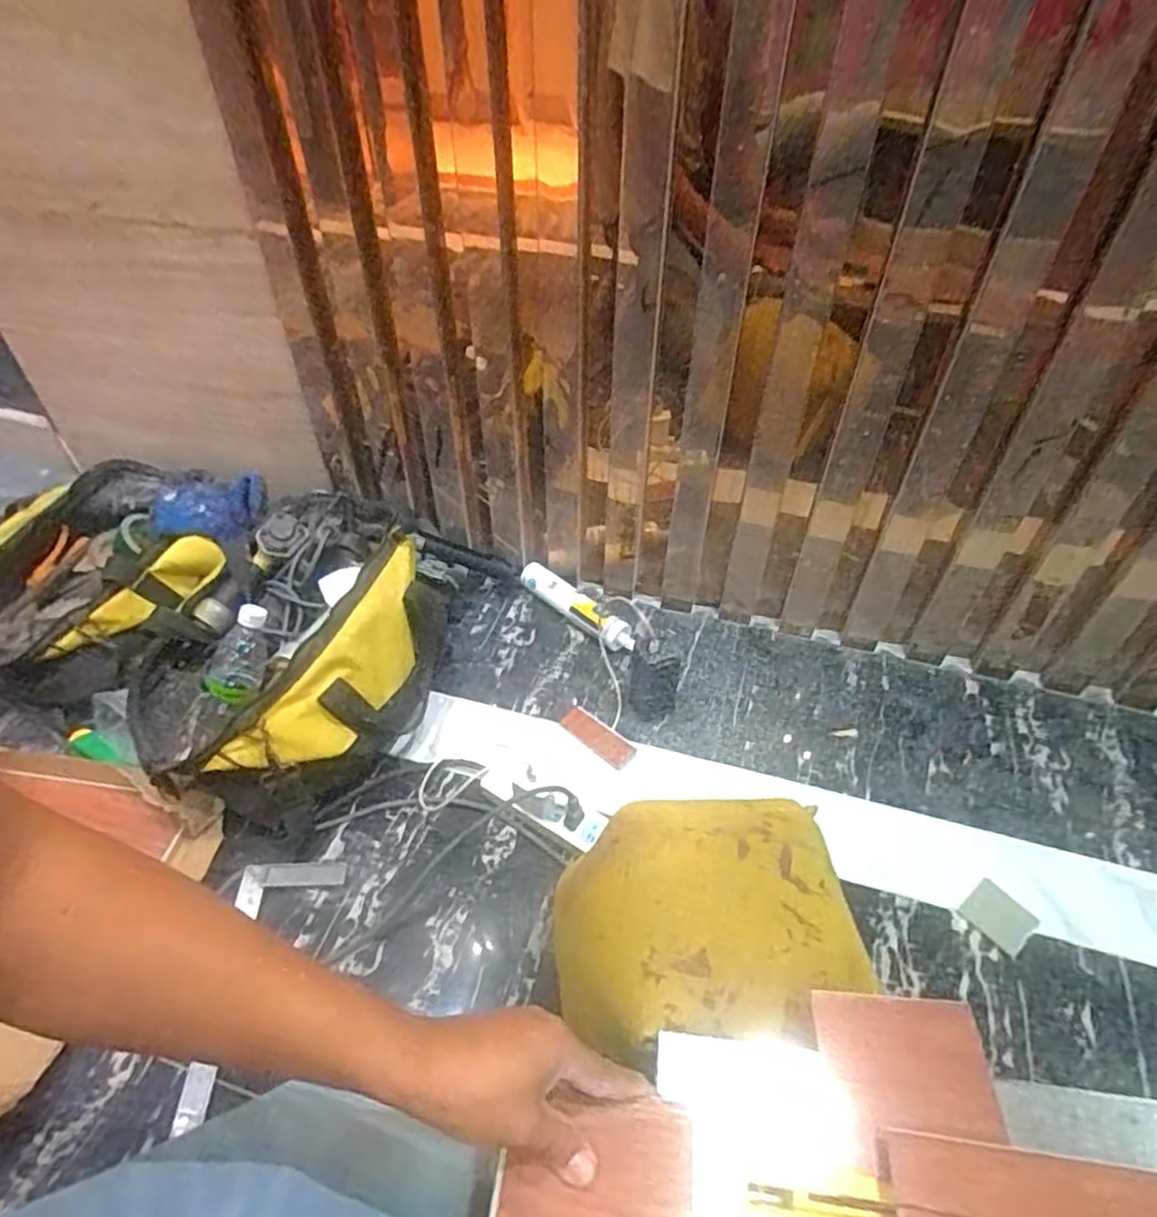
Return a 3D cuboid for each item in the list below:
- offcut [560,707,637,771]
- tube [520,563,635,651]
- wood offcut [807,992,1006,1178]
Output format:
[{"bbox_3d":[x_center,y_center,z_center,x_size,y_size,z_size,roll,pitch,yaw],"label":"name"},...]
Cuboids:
[{"bbox_3d":[0.028,0.181,0.984,0.114,0.010,0.043,31,53,29],"label":"offcut"},{"bbox_3d":[-0.001,-0.002,1.116,0.224,0.046,0.048,35,55,30],"label":"tube"},{"bbox_3d":[0.220,0.314,0.467,0.106,0.007,0.100,-1,35,10],"label":"wood offcut"}]

